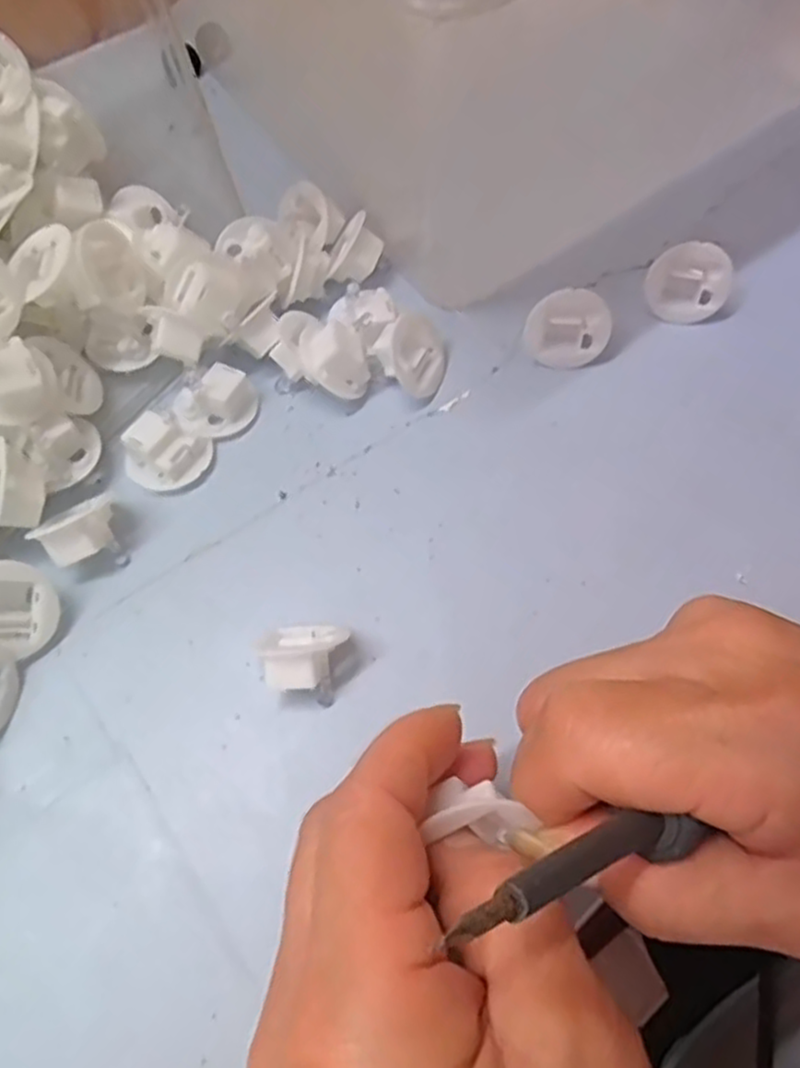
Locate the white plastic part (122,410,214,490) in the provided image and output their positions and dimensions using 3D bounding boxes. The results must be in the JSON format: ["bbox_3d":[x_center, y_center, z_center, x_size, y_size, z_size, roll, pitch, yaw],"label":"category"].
[{"bbox_3d":[-0.088,-0.032,0.277,0.028,0.014,0.029,24,68,12],"label":"white plastic part"}]

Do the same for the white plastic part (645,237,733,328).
[{"bbox_3d":[0.119,-0.105,0.303,0.031,0.033,0.014,19,43,7],"label":"white plastic part"}]

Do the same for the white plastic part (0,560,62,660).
[{"bbox_3d":[-0.131,0.023,0.246,0.031,0.011,0.031,-2,94,-30],"label":"white plastic part"}]

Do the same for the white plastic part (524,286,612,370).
[{"bbox_3d":[0.067,-0.084,0.294,0.032,0.032,0.013,-1,43,8],"label":"white plastic part"}]

